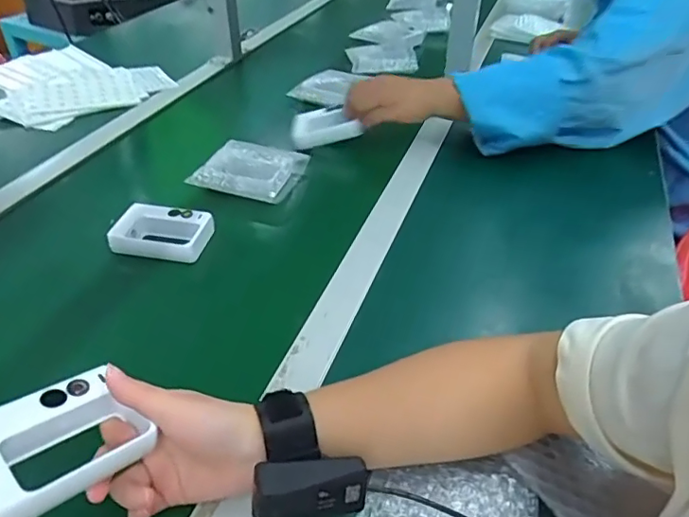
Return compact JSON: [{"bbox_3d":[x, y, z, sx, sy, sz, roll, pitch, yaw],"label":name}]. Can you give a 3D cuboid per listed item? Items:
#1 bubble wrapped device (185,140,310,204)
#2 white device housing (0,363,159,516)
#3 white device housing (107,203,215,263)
[{"bbox_3d":[-0.123,-0.115,0.685,0.131,0.037,0.098,11,42,12],"label":"bubble wrapped device"},{"bbox_3d":[-0.168,0.104,0.312,0.068,0.022,0.097,44,39,16],"label":"white device housing"},{"bbox_3d":[-0.200,-0.029,0.586,0.101,0.028,0.061,4,41,4],"label":"white device housing"}]

